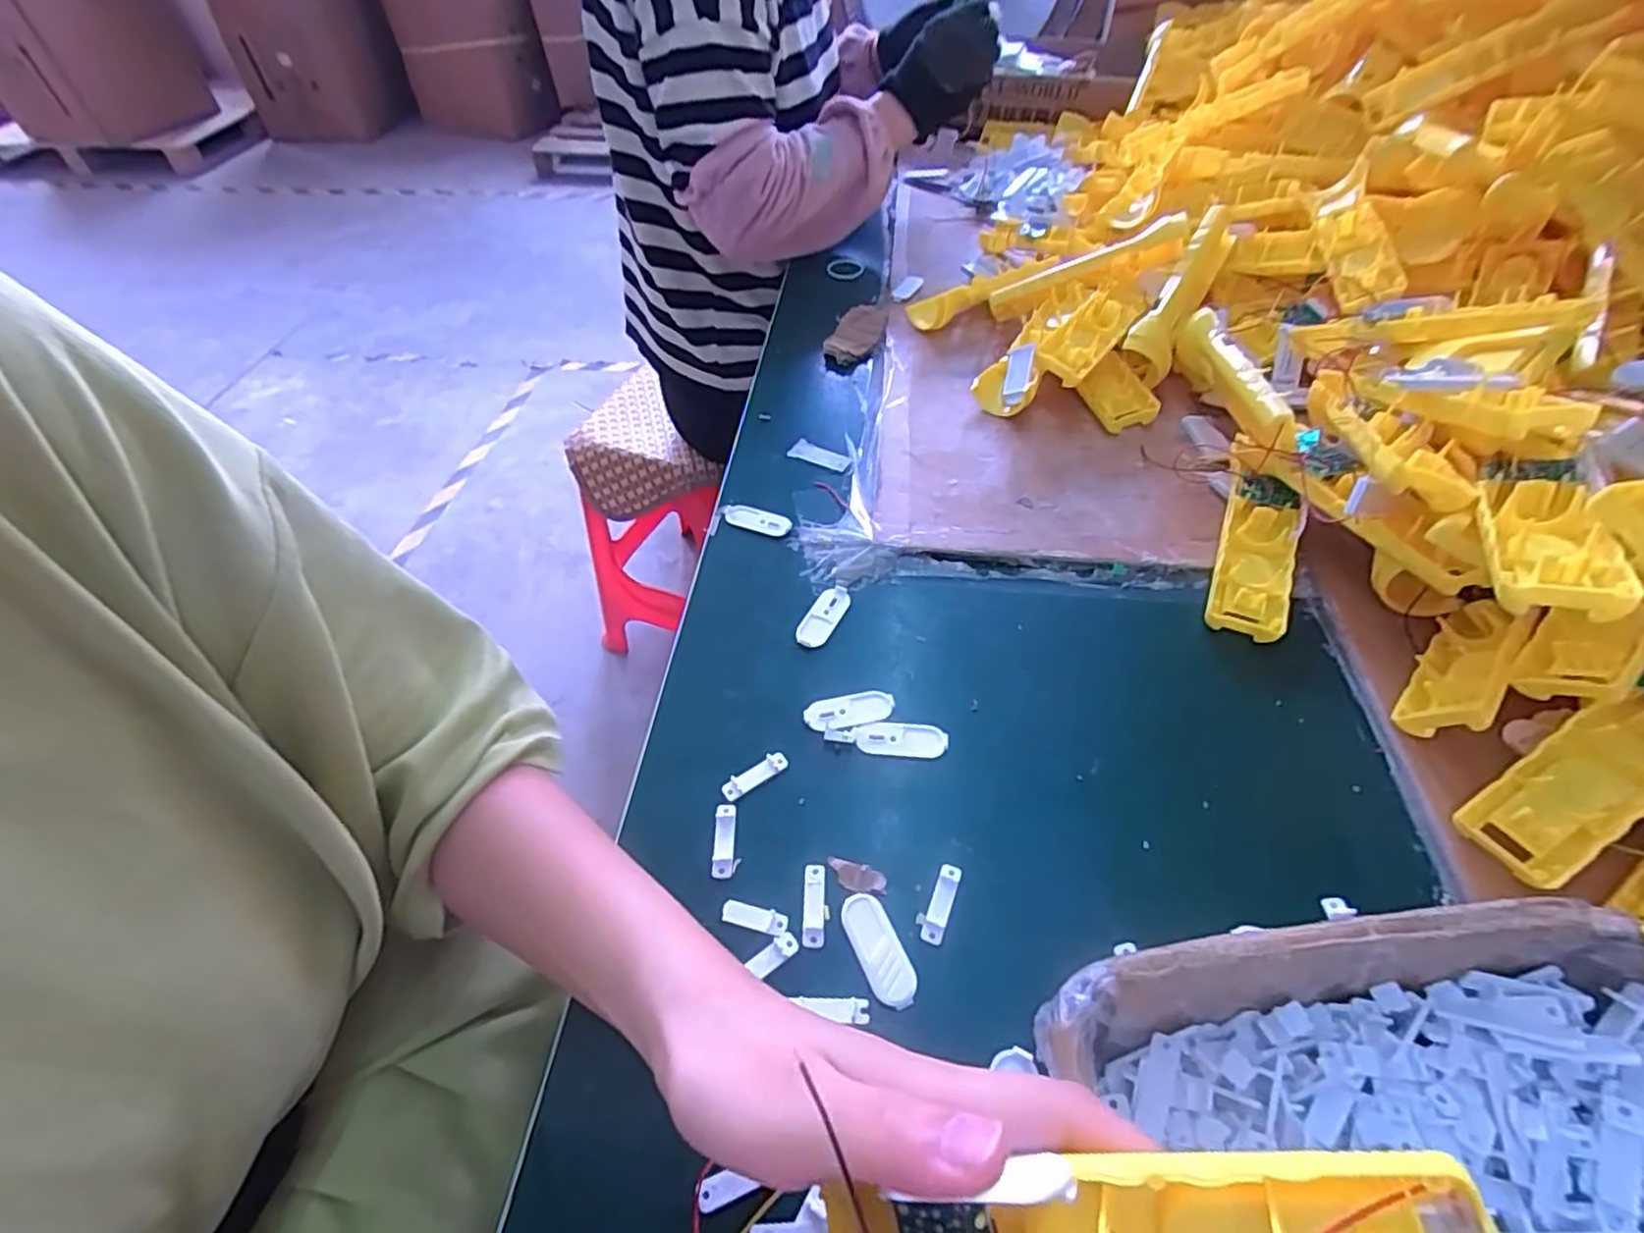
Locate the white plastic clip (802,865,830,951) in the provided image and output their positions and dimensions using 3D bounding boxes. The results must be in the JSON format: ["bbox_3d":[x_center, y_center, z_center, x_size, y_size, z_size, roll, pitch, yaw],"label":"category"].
[{"bbox_3d":[-0.003,0.136,0.330,0.011,0.005,0.037,-1,50,2],"label":"white plastic clip"}]

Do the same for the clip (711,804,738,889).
[{"bbox_3d":[-0.049,0.114,0.351,0.012,0.005,0.040,-5,50,-2],"label":"clip"}]

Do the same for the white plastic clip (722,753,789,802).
[{"bbox_3d":[-0.036,0.085,0.374,0.037,0.005,0.010,-28,55,-20],"label":"white plastic clip"}]

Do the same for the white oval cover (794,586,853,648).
[{"bbox_3d":[0.001,-0.001,0.446,0.020,0.007,0.050,22,54,19],"label":"white oval cover"}]

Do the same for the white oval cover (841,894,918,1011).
[{"bbox_3d":[0.026,0.150,0.318,0.021,0.006,0.049,-22,53,-15],"label":"white oval cover"}]

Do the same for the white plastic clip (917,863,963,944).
[{"bbox_3d":[0.055,0.134,0.331,0.013,0.004,0.036,17,53,16],"label":"white plastic clip"}]

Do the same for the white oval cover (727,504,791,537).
[{"bbox_3d":[-0.045,-0.069,0.504,0.047,0.008,0.016,15,52,14],"label":"white oval cover"}]

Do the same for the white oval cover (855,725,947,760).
[{"bbox_3d":[0.044,0.068,0.387,0.049,0.005,0.019,3,50,5],"label":"white oval cover"}]

